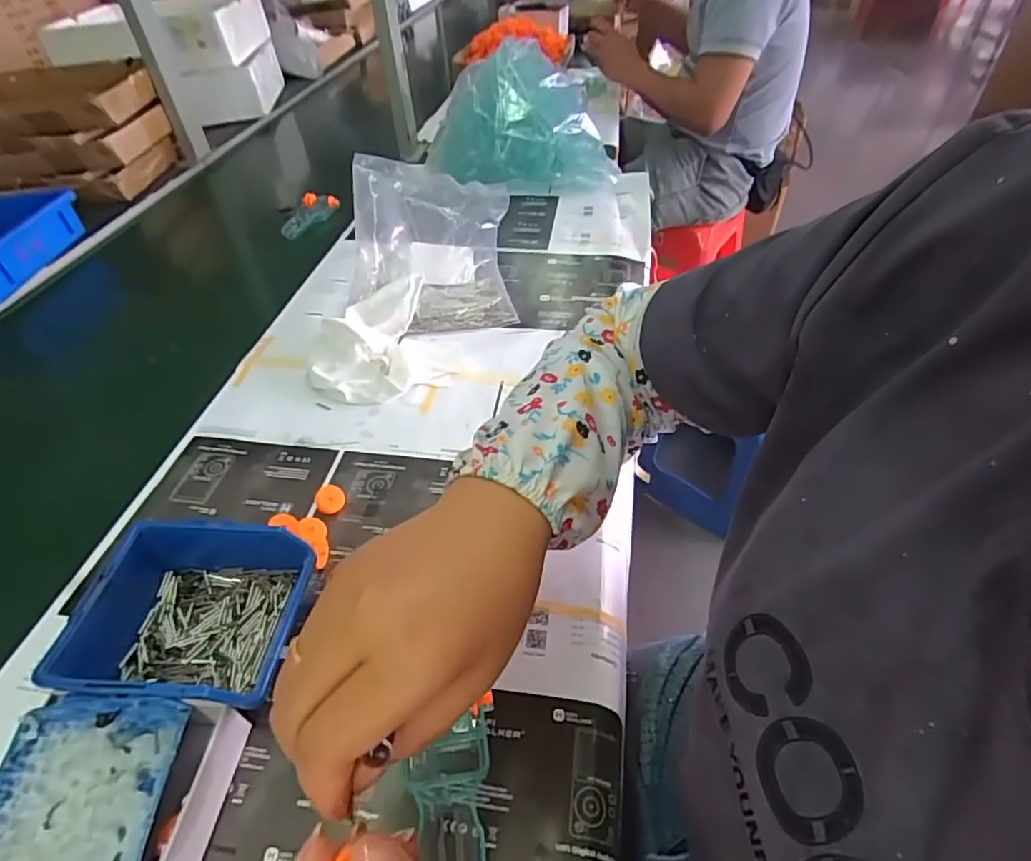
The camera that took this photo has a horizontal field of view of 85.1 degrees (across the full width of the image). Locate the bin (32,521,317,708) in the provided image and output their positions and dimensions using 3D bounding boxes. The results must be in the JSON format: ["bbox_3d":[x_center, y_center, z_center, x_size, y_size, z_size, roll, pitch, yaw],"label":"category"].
[{"bbox_3d":[-0.208,0.123,0.364,0.134,0.064,0.109,2,45,5],"label":"bin"}]

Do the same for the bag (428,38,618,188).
[{"bbox_3d":[0.006,-0.473,0.863,0.274,0.183,0.123,1,45,4],"label":"bag"}]

